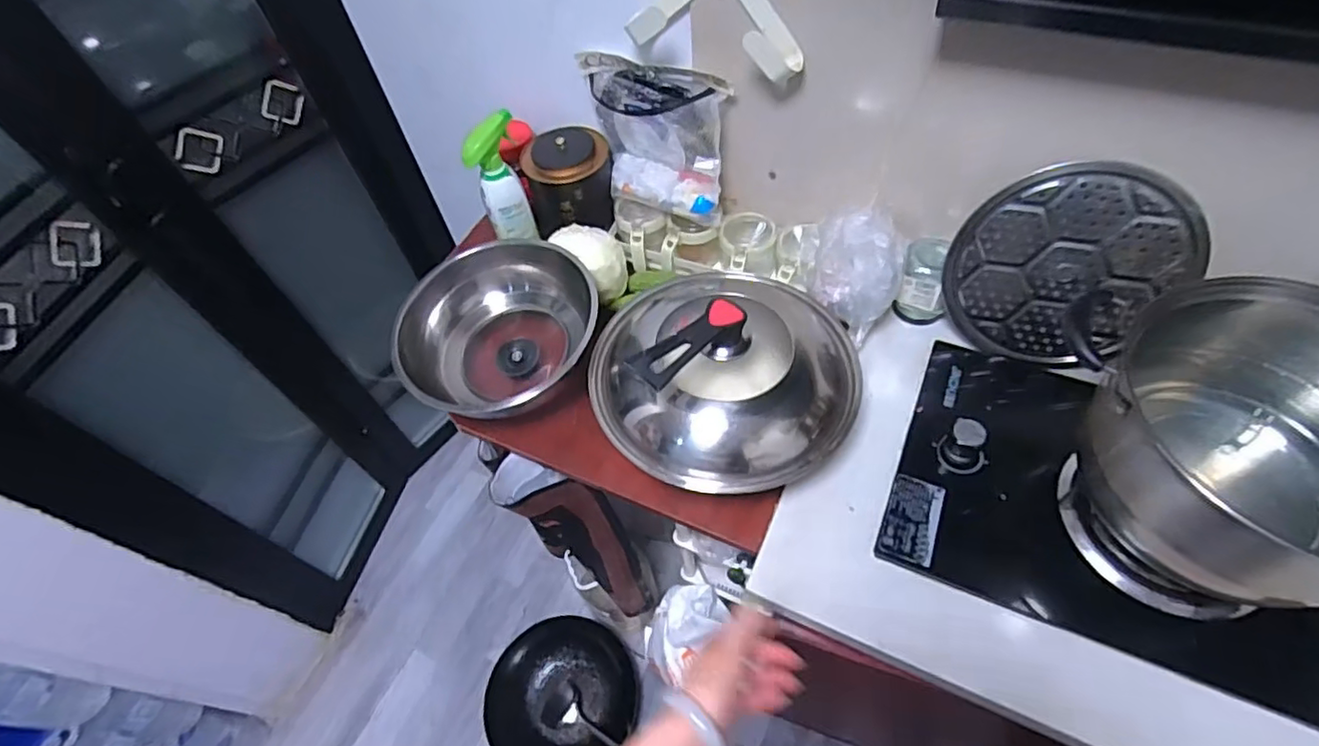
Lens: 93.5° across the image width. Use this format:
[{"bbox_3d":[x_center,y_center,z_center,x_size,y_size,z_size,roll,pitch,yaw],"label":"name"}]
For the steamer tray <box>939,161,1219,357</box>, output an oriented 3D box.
[{"bbox_3d":[0.489,-0.127,0.760,0.241,0.250,0.024,28,39,3],"label":"steamer tray"}]

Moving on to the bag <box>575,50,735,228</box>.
[{"bbox_3d":[-0.011,-0.342,0.899,0.234,0.183,0.088,33,64,25],"label":"bag"}]

